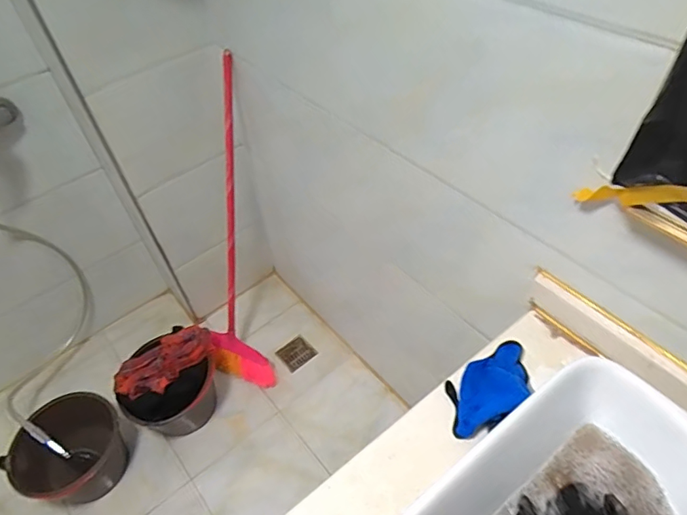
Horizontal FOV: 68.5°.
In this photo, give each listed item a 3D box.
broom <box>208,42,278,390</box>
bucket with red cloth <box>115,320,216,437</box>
[{"bbox_3d":[-0.290,-0.044,1.393,0.215,0.938,0.095,13,29,18],"label":"broom"},{"bbox_3d":[-0.478,0.371,1.455,0.229,0.233,0.287,34,59,31],"label":"bucket with red cloth"}]

